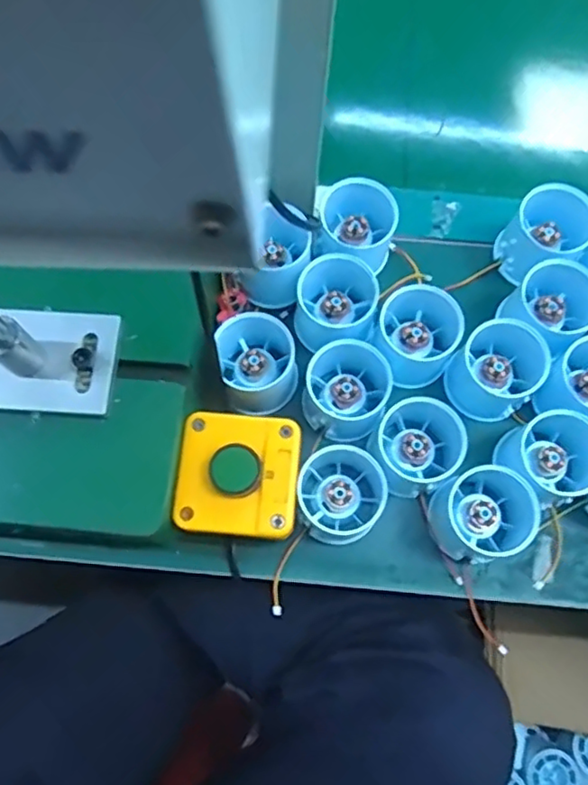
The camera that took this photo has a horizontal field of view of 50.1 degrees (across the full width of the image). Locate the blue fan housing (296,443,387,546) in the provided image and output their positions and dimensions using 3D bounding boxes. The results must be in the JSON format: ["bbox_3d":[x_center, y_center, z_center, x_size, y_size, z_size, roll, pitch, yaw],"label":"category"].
[{"bbox_3d":[0.030,0.061,0.388,0.059,0.040,0.054,0,72,0],"label":"blue fan housing"}]

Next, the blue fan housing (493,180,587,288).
[{"bbox_3d":[0.171,-0.105,0.435,0.056,0.053,0.049,-42,77,-12],"label":"blue fan housing"}]

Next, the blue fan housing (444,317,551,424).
[{"bbox_3d":[0.132,-0.015,0.407,0.053,0.047,0.058,0,72,0],"label":"blue fan housing"}]

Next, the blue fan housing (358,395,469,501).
[{"bbox_3d":[0.079,0.031,0.398,0.064,0.032,0.054,-39,76,-12],"label":"blue fan housing"}]

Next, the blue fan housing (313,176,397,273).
[{"bbox_3d":[0.040,-0.108,0.433,0.053,0.054,0.062,14,73,5],"label":"blue fan housing"}]

